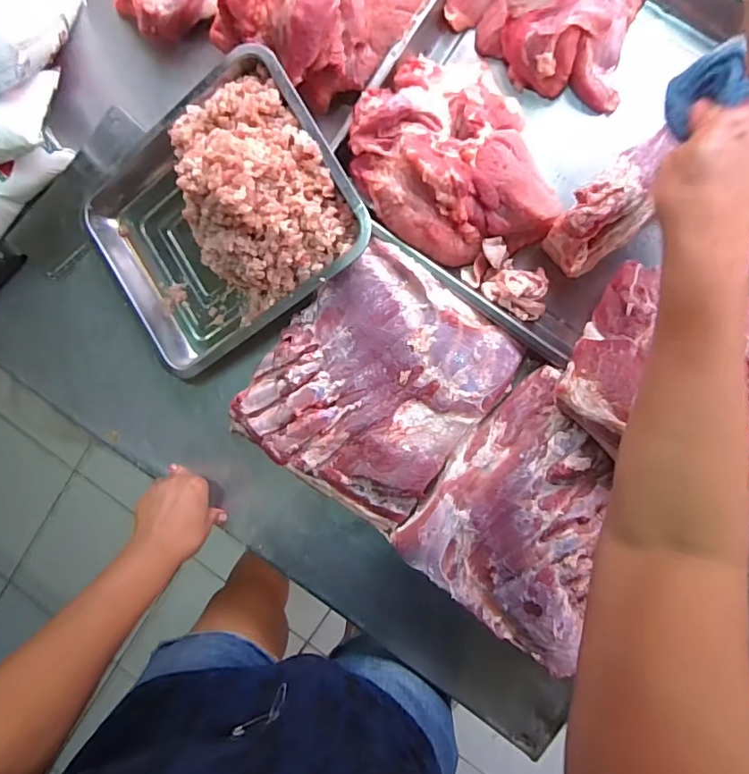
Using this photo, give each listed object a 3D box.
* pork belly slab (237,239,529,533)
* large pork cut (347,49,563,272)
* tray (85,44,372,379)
[{"bbox_3d":[-0.003,0.002,0.574,0.241,0.046,0.278,37,98,4],"label":"pork belly slab"},{"bbox_3d":[0.082,-0.240,0.535,0.183,0.069,0.231,-32,89,8],"label":"large pork cut"},{"bbox_3d":[-0.175,-0.190,0.555,0.288,0.127,0.260,-29,90,9],"label":"tray"}]

